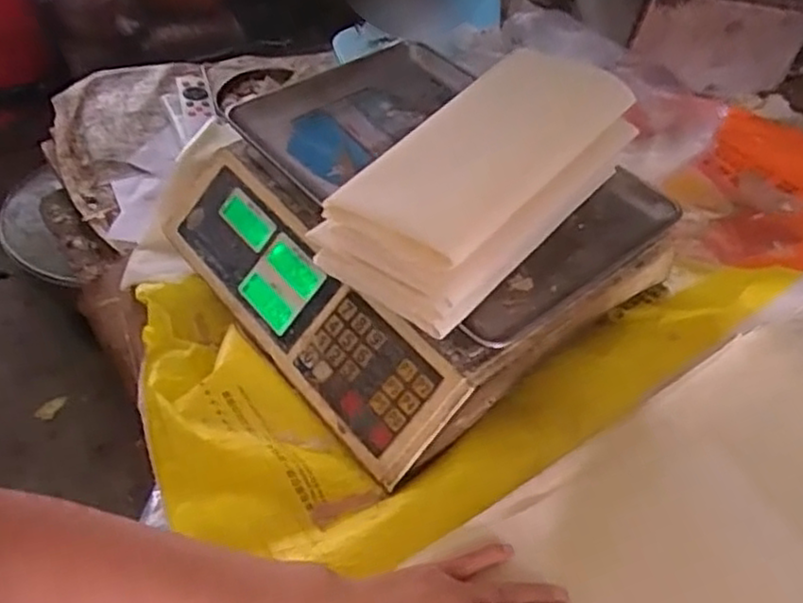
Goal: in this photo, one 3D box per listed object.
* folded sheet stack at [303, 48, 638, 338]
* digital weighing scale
[{"bbox_3d":[0.068,-0.093,0.521,0.124,0.089,0.255,36,54,25],"label":"folded sheet stack"},{"bbox_3d":[0.007,-0.071,0.600,0.307,0.089,0.332,-30,57,-28],"label":"digital weighing scale"}]

